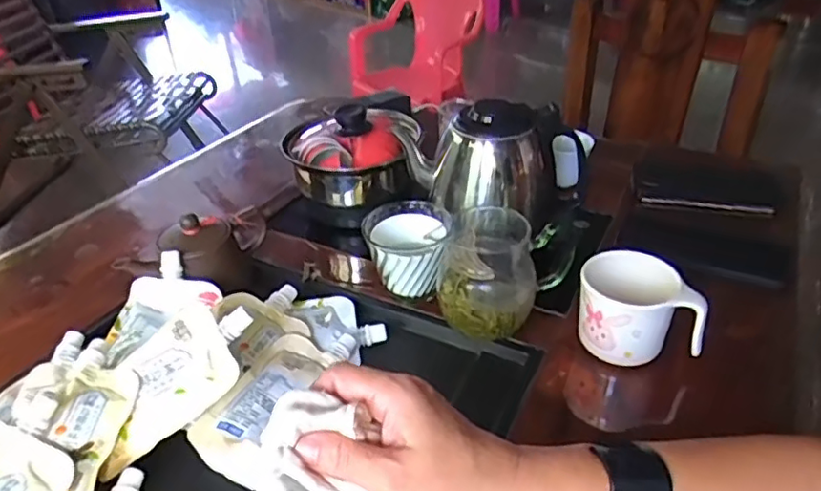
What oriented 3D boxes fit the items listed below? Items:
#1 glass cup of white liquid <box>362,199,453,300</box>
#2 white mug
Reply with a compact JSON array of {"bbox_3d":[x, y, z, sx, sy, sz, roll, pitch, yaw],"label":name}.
[{"bbox_3d":[-0.002,0.005,0.573,0.078,0.065,0.084,-2,34,1],"label":"glass cup of white liquid"},{"bbox_3d":[0.185,0.050,0.492,0.085,0.074,0.067,-1,34,2],"label":"white mug"}]

